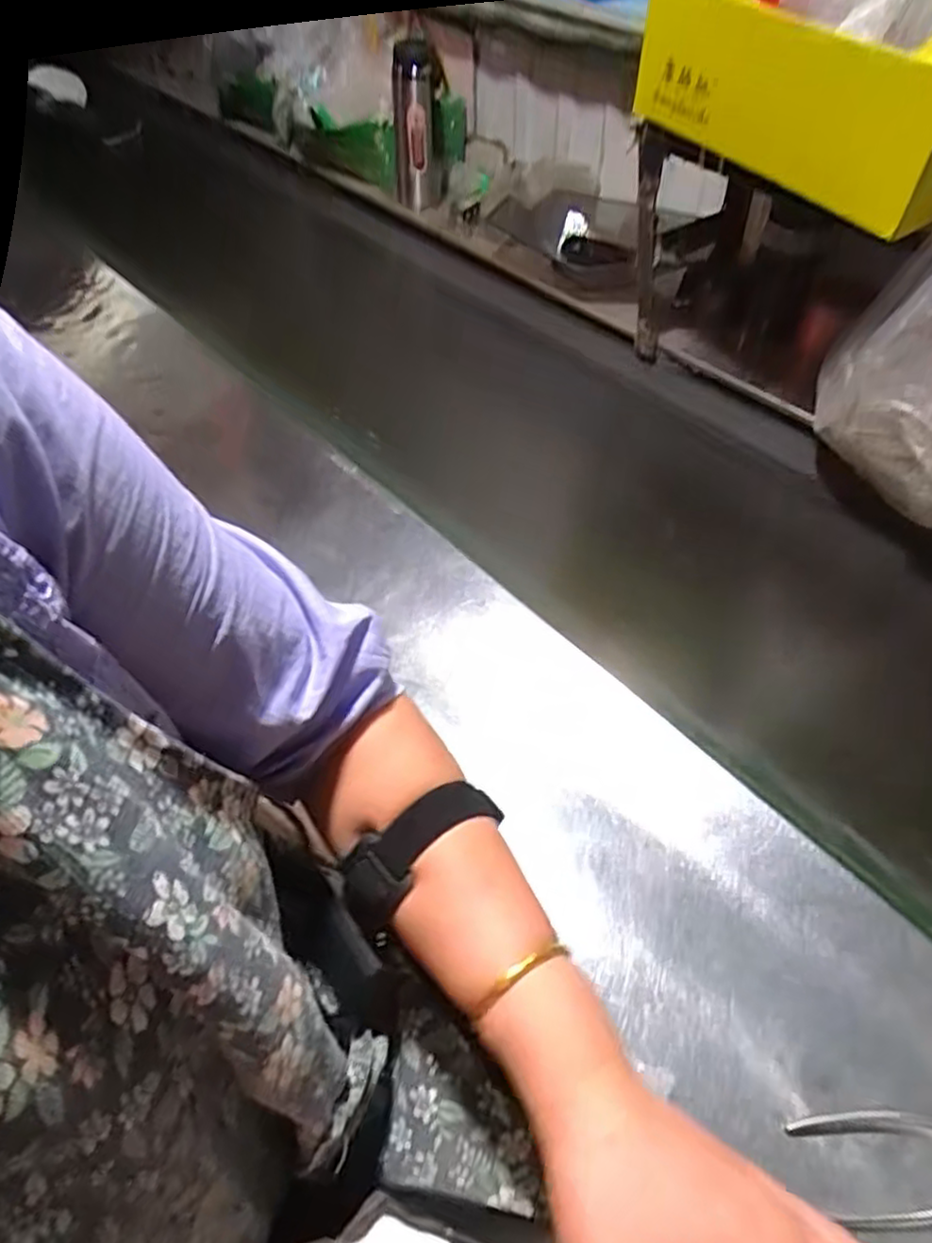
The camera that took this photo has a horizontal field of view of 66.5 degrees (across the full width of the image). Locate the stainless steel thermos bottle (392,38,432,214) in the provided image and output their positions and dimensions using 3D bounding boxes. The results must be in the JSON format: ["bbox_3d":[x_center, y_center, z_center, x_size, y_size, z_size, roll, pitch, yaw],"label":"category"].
[{"bbox_3d":[-0.078,-0.739,1.081,0.066,0.203,0.059,-4,52,-2],"label":"stainless steel thermos bottle"}]

